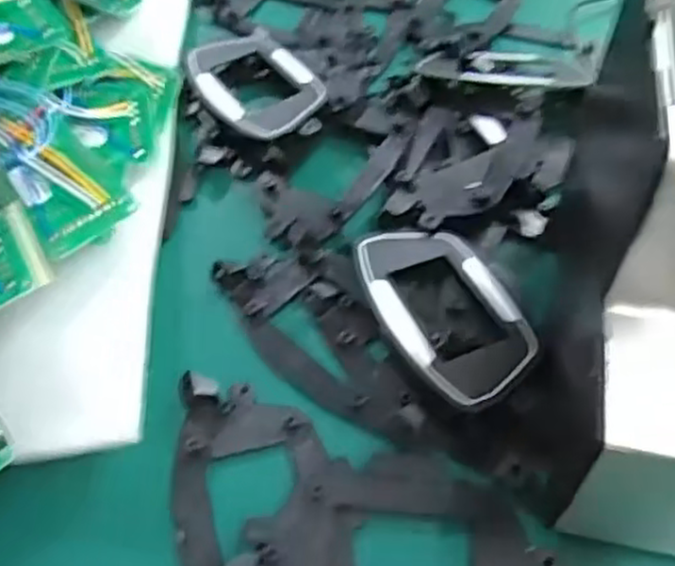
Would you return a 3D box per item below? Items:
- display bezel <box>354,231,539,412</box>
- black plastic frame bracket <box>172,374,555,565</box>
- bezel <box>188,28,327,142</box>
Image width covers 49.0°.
[{"bbox_3d":[0.049,0.011,0.338,0.063,0.012,0.101,-17,54,-12],"label":"display bezel"},{"bbox_3d":[0.008,0.087,0.285,0.146,0.011,0.098,1,52,2],"label":"black plastic frame bracket"},{"bbox_3d":[-0.049,-0.117,0.431,0.063,0.017,0.105,-25,56,-18],"label":"bezel"}]

